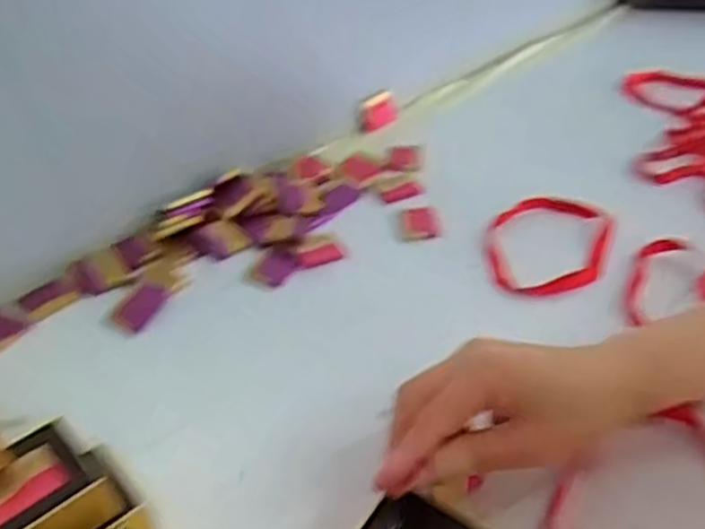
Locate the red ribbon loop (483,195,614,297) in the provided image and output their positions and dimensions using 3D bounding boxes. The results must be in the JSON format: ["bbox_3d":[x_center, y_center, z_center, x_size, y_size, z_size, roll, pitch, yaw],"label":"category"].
[{"bbox_3d":[0.148,-0.018,0.524,0.089,0.018,0.112,12,42,20],"label":"red ribbon loop"}]

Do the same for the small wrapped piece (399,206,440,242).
[{"bbox_3d":[0.055,-0.036,0.565,0.032,0.009,0.034,-5,39,0],"label":"small wrapped piece"}]

